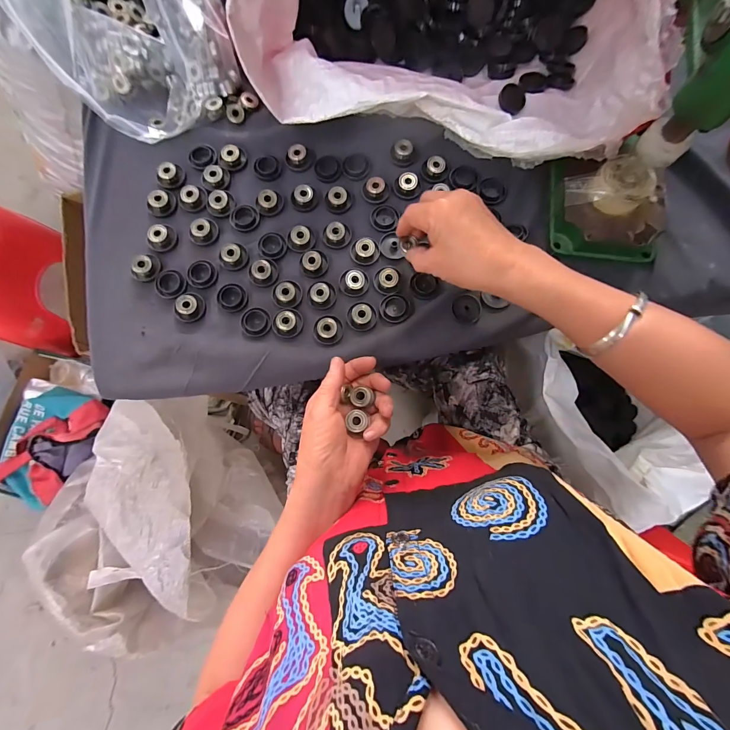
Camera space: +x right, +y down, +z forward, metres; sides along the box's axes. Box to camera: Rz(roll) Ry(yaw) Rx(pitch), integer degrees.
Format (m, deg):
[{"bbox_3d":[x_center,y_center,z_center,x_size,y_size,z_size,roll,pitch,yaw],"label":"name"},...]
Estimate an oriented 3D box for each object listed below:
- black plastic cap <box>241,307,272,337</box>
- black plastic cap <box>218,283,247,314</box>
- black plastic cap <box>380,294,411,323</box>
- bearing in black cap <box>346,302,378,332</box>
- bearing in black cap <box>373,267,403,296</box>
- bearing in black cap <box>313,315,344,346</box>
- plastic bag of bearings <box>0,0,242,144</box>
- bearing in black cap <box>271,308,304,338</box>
[{"bbox_3d":[-0.121,-0.048,0.378,0.031,0.008,0.031,0,79,-1],"label":"black plastic cap"},{"bbox_3d":[-0.150,-0.075,0.383,0.034,0.009,0.030,7,79,0],"label":"black plastic cap"},{"bbox_3d":[0.034,-0.064,0.380,0.033,0.006,0.033,0,79,-1],"label":"black plastic cap"},{"bbox_3d":[-0.004,-0.055,0.376,0.032,0.012,0.033,0,79,-1],"label":"bearing in black cap"},{"bbox_3d":[0.026,-0.095,0.383,0.031,0.012,0.029,0,79,-1],"label":"bearing in black cap"},{"bbox_3d":[-0.041,-0.040,0.374,0.033,0.013,0.031,0,79,-1],"label":"bearing in black cap"},{"bbox_3d":[-0.262,-0.395,0.368,0.186,0.147,0.223,-26,80,-4],"label":"plastic bag of bearings"},{"bbox_3d":[-0.087,-0.047,0.376,0.034,0.012,0.030,17,79,2],"label":"bearing in black cap"}]

